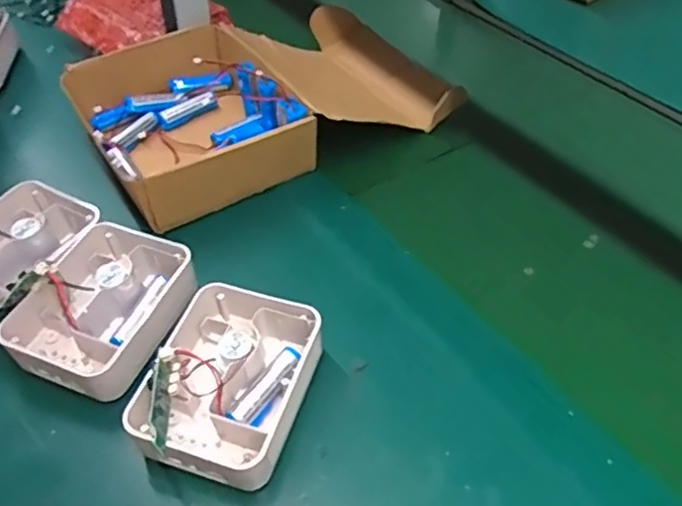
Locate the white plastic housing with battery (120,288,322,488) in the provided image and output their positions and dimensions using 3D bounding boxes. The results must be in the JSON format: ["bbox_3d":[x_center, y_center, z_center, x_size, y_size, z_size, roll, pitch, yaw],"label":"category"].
[{"bbox_3d":[-0.076,0.087,0.437,0.104,0.049,0.138,12,45,11],"label":"white plastic housing with battery"}]

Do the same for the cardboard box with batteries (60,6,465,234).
[{"bbox_3d":[-0.075,-0.167,0.669,0.378,0.091,0.233,-23,49,-24],"label":"cardboard box with batteries"}]

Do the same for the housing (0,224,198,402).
[{"bbox_3d":[-0.180,0.043,0.482,0.111,0.049,0.130,19,47,17],"label":"housing"}]

